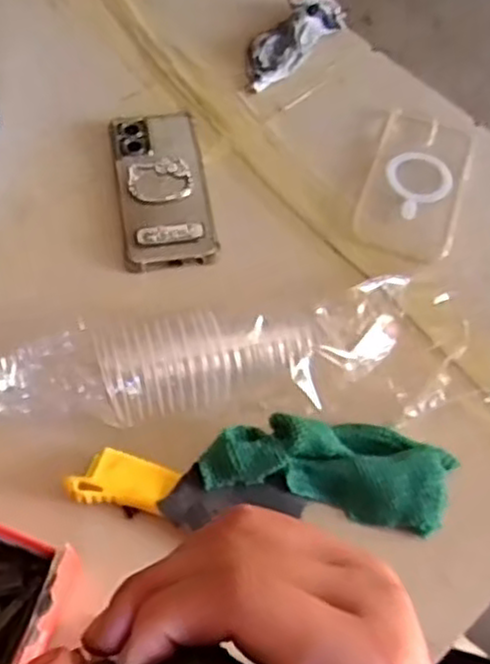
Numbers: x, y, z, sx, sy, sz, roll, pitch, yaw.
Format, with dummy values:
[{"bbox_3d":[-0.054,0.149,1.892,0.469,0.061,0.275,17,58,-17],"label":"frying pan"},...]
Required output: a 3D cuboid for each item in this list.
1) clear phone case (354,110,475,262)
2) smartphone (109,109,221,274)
[{"bbox_3d":[0.151,-0.134,0.663,0.080,0.007,0.164,17,61,8],"label":"clear phone case"},{"bbox_3d":[-0.070,-0.126,0.640,0.073,0.017,0.166,-8,60,-6],"label":"smartphone"}]

